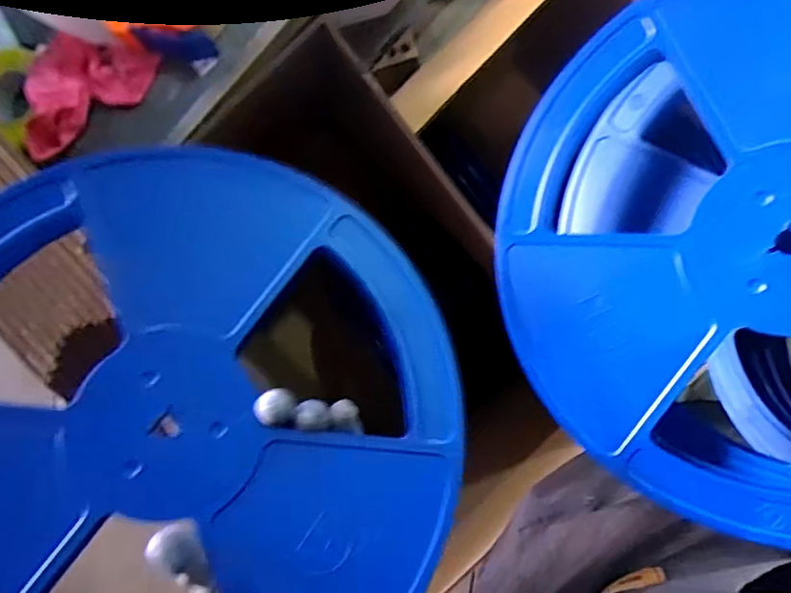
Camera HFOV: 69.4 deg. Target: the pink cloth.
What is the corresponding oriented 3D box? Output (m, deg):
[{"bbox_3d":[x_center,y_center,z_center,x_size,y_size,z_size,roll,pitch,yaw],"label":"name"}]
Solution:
[{"bbox_3d":[-0.459,-0.307,0.826,0.119,0.036,0.223,49,64,-15],"label":"pink cloth"}]

